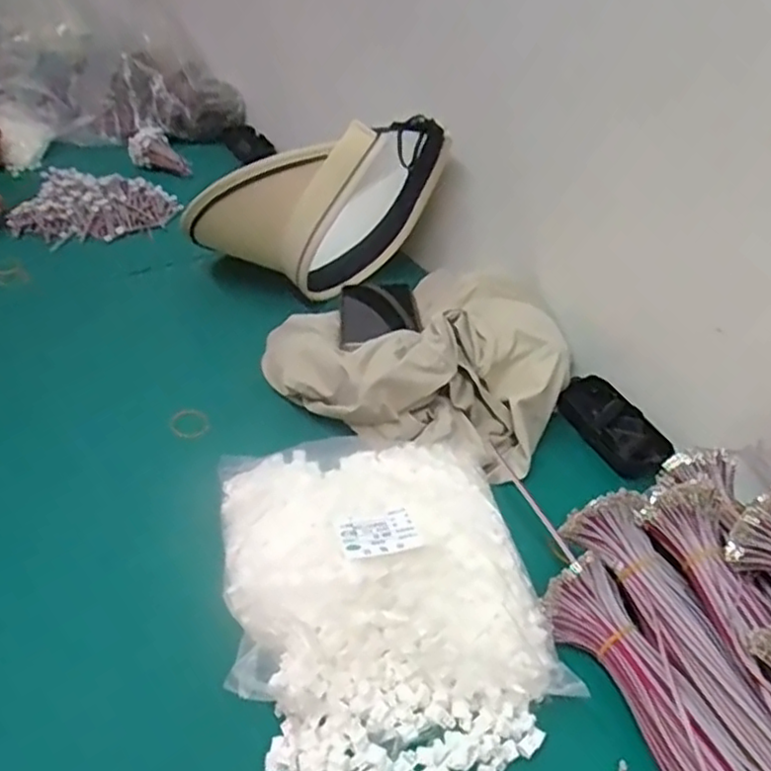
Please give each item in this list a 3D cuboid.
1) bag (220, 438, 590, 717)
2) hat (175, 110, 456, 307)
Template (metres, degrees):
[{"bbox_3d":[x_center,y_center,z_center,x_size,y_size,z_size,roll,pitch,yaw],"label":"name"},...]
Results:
[{"bbox_3d":[-0.005,0.113,0.439,0.187,0.051,0.209,-5,39,-12],"label":"bag"},{"bbox_3d":[-0.061,-0.166,0.693,0.255,0.176,0.107,-11,41,-19],"label":"hat"}]

